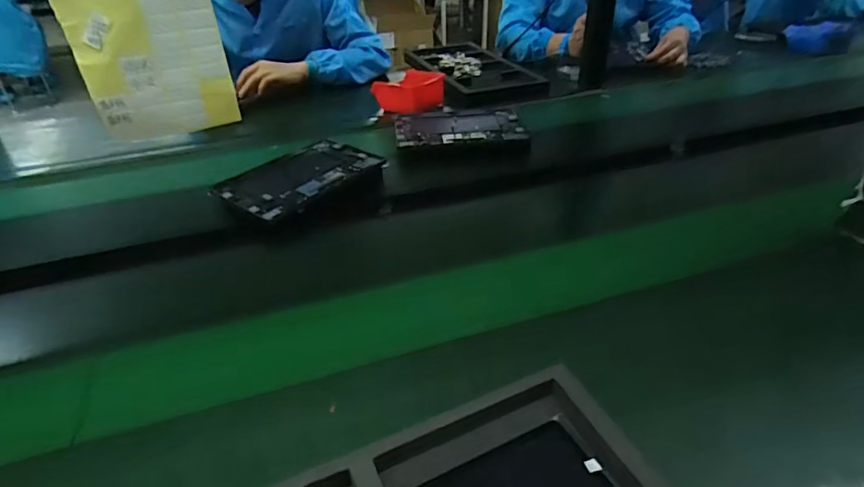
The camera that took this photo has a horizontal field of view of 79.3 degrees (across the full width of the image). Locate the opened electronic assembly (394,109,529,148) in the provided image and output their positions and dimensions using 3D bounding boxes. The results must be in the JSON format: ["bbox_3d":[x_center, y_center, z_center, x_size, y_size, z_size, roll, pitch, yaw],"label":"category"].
[{"bbox_3d":[0.055,-0.234,1.042,0.251,0.013,0.149,-3,36,-3],"label":"opened electronic assembly"}]

